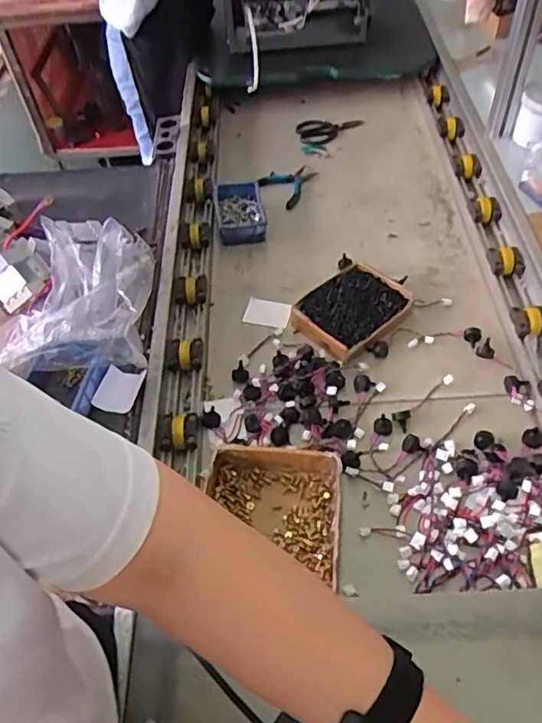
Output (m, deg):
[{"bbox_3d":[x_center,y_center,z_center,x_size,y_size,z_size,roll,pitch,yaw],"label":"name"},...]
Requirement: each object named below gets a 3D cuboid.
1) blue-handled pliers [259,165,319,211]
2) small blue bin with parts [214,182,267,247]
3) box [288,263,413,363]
[{"bbox_3d":[0.031,-0.385,1.249,0.105,0.019,0.146,20,57,19],"label":"blue-handled pliers"},{"bbox_3d":[-0.062,-0.298,1.167,0.096,0.046,0.149,-9,52,-2],"label":"small blue bin with parts"},{"bbox_3d":[0.140,-0.094,1.002,0.184,0.039,0.146,-38,59,-22],"label":"box"}]

